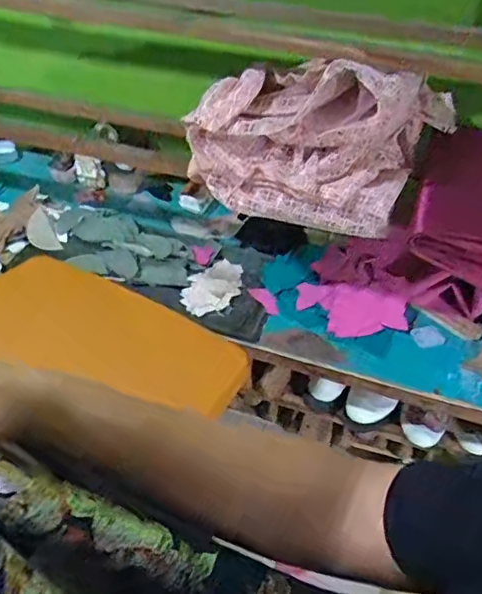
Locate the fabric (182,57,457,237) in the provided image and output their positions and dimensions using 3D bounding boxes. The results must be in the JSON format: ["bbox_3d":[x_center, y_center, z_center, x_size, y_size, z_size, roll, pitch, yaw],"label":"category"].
[{"bbox_3d":[0.133,-0.272,0.870,0.358,0.211,0.276,15,44,14],"label":"fabric"}]

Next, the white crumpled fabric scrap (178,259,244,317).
[{"bbox_3d":[-0.049,-0.022,1.102,0.098,0.017,0.158,33,51,29],"label":"white crumpled fabric scrap"}]

